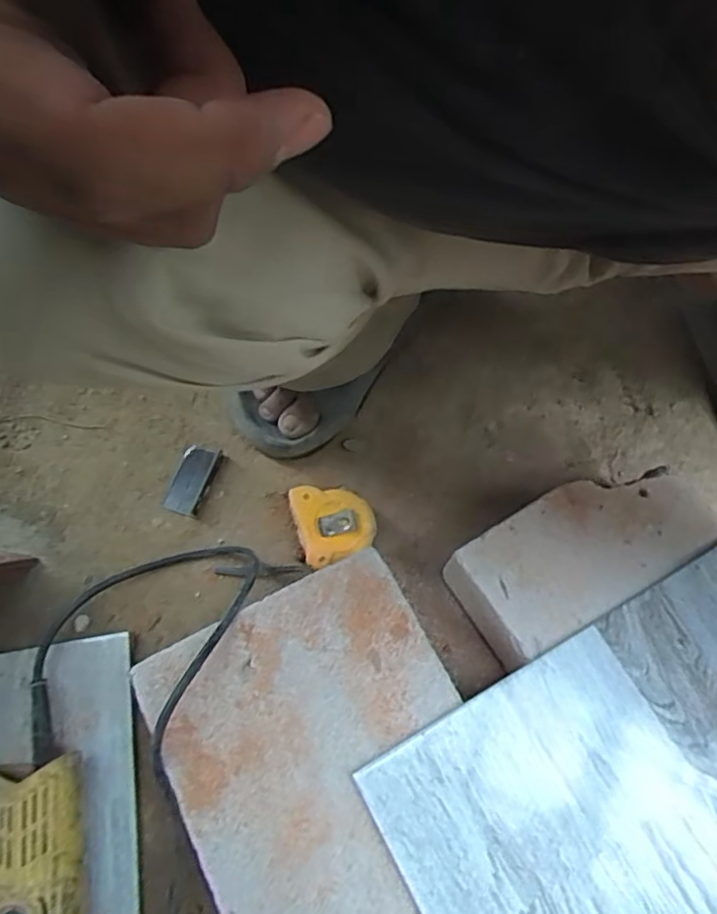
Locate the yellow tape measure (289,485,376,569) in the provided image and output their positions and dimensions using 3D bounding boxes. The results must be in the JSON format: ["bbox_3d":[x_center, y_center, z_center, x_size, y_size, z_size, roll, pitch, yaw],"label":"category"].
[{"bbox_3d":[-0.022,0.057,0.548,0.063,0.038,0.068,-17,69,-8],"label":"yellow tape measure"}]

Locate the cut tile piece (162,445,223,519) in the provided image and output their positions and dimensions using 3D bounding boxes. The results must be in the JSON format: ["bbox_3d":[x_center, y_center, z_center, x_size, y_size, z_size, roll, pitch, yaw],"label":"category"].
[{"bbox_3d":[-0.150,0.020,0.572,0.037,0.008,0.066,15,69,4],"label":"cut tile piece"}]

